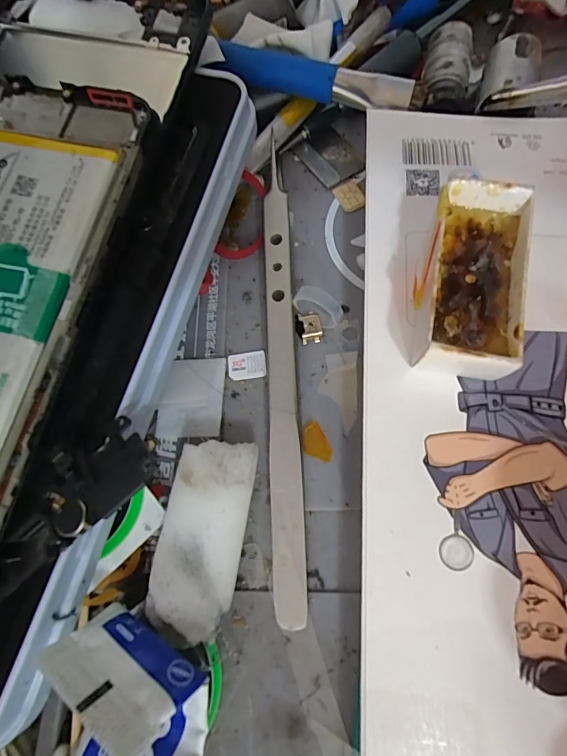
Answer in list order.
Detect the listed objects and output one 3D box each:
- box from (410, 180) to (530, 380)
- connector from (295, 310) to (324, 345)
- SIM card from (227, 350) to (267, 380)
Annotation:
[{"bbox_3d":[0.047,-0.024,0.100,0.021,0.020,0.047,10,72,12],"label":"box"},{"bbox_3d":[0.008,-0.016,0.127,0.008,0.004,0.009,-17,68,2],"label":"connector"},{"bbox_3d":[-0.012,-0.004,0.129,0.012,0.004,0.009,-7,71,6],"label":"SIM card"}]

